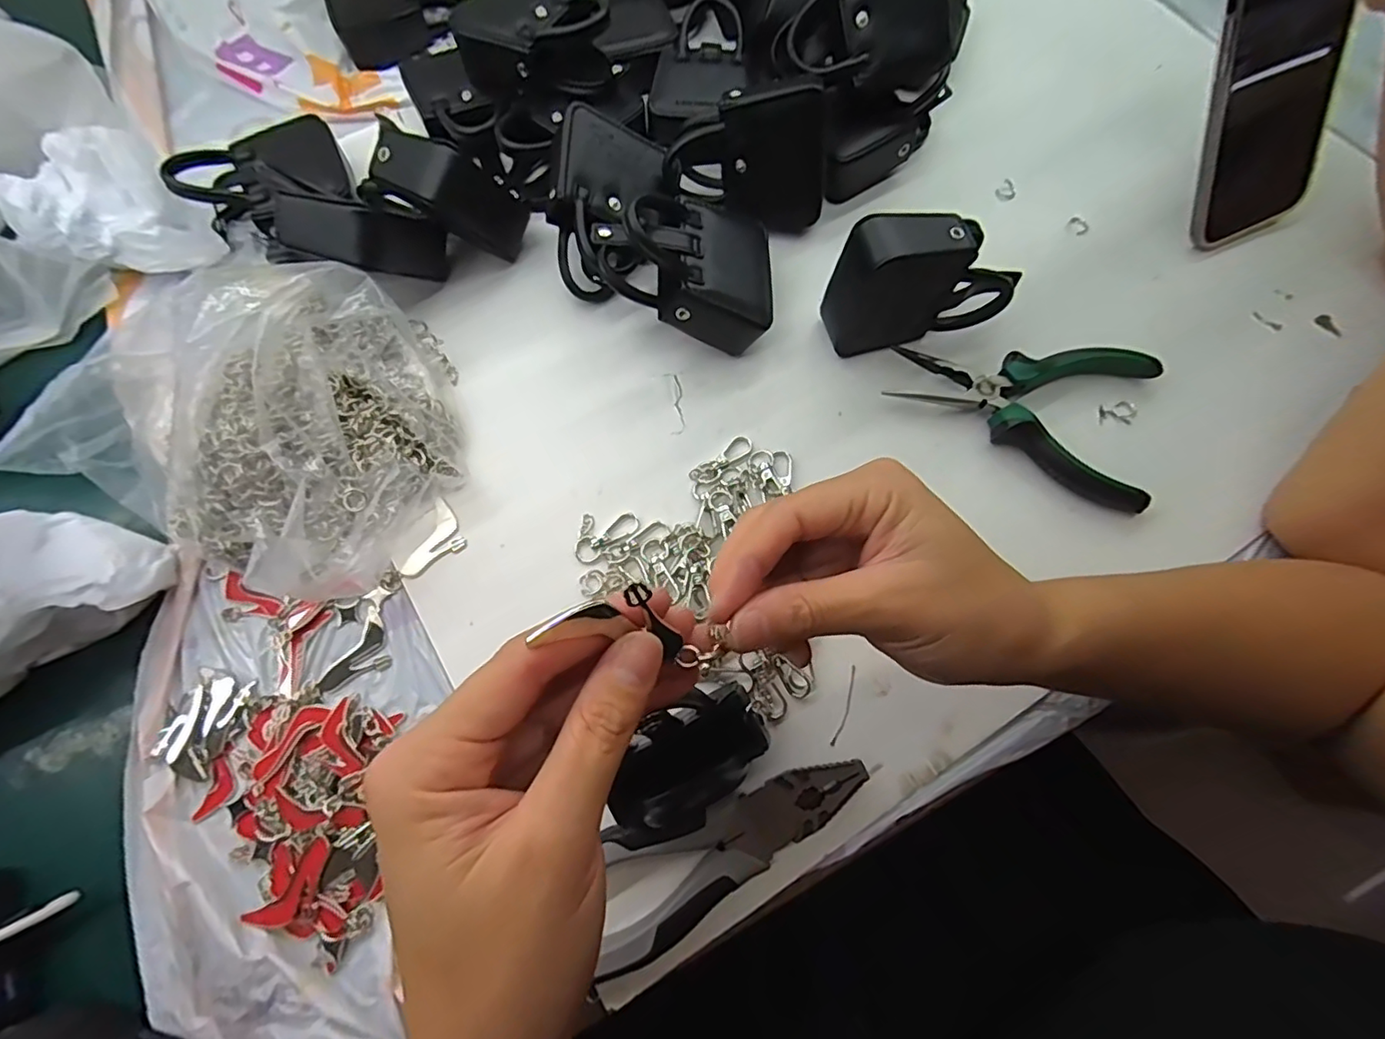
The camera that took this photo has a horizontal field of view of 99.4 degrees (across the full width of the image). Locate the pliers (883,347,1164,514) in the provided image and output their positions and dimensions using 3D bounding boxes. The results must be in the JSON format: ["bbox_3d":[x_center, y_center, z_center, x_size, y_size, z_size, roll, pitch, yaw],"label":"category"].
[{"bbox_3d":[0.191,-0.062,0.342,0.145,0.022,0.092,11,74,3],"label":"pliers"}]

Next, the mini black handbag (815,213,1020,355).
[{"bbox_3d":[0.133,-0.139,0.339,0.106,0.073,0.049,-10,74,-3],"label":"mini black handbag"}]

